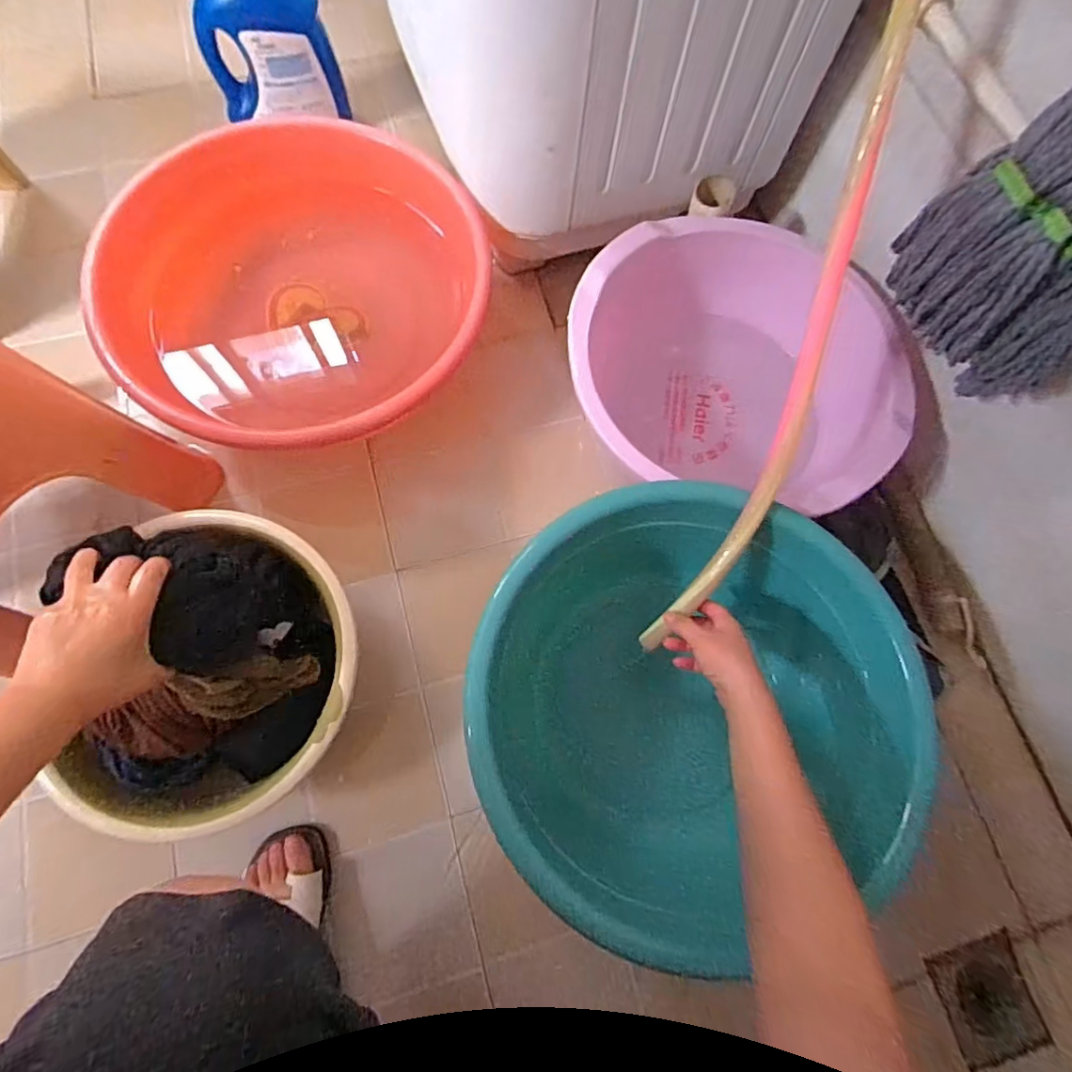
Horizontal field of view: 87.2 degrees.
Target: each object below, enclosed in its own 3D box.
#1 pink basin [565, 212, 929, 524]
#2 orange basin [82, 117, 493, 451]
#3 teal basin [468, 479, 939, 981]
[{"bbox_3d":[0.227,-0.197,0.711,0.368,0.180,0.354,1,74,-2],"label":"pink basin"},{"bbox_3d":[-0.293,-0.275,0.710,0.422,0.147,0.396,1,74,-2],"label":"orange basin"},{"bbox_3d":[0.149,0.171,0.601,0.419,0.183,0.414,1,74,-2],"label":"teal basin"}]

